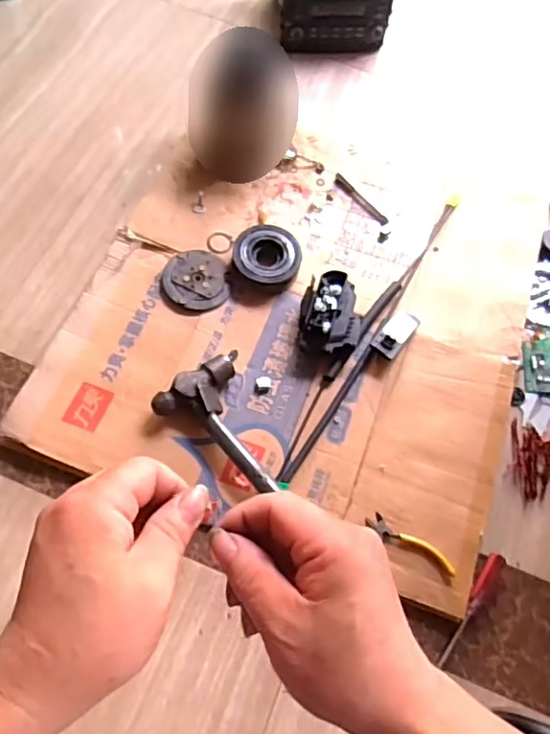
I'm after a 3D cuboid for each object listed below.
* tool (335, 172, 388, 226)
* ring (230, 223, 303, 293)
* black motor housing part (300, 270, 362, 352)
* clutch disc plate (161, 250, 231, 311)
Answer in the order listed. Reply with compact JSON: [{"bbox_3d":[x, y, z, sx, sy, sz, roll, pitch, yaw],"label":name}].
[{"bbox_3d":[0.144,-0.283,0.986,0.019,0.010,0.121,-38,73,-20],"label":"tool"},{"bbox_3d":[-0.013,-0.166,0.892,0.101,0.038,0.092,2,64,-4],"label":"ring"},{"bbox_3d":[0.080,-0.072,0.849,0.085,0.068,0.114,4,63,-1],"label":"black motor housing part"},{"bbox_3d":[-0.120,-0.133,0.893,0.099,0.014,0.103,2,64,-4],"label":"clutch disc plate"}]

